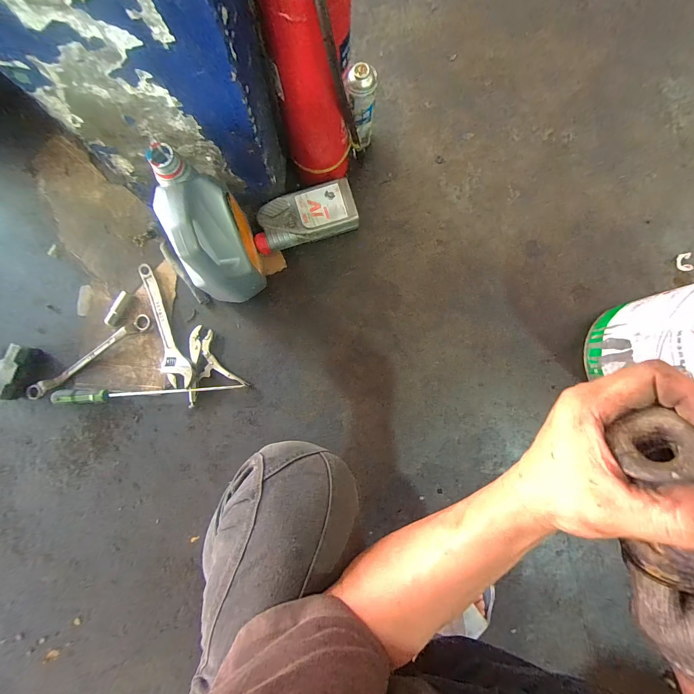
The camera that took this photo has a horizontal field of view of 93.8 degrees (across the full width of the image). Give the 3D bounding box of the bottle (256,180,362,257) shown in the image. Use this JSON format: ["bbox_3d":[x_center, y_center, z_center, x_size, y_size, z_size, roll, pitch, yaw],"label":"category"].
[{"bbox_3d":[-0.093,-0.281,0.710,0.228,0.060,0.109,-17,87,-4],"label":"bottle"}]

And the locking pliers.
[{"bbox_3d":[-0.309,0.035,0.702,0.124,0.026,0.156,-25,85,-4],"label":"locking pliers"}]

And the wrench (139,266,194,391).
[{"bbox_3d":[-0.404,-0.041,0.707,0.062,0.026,0.271,-24,85,-4],"label":"wrench"}]

